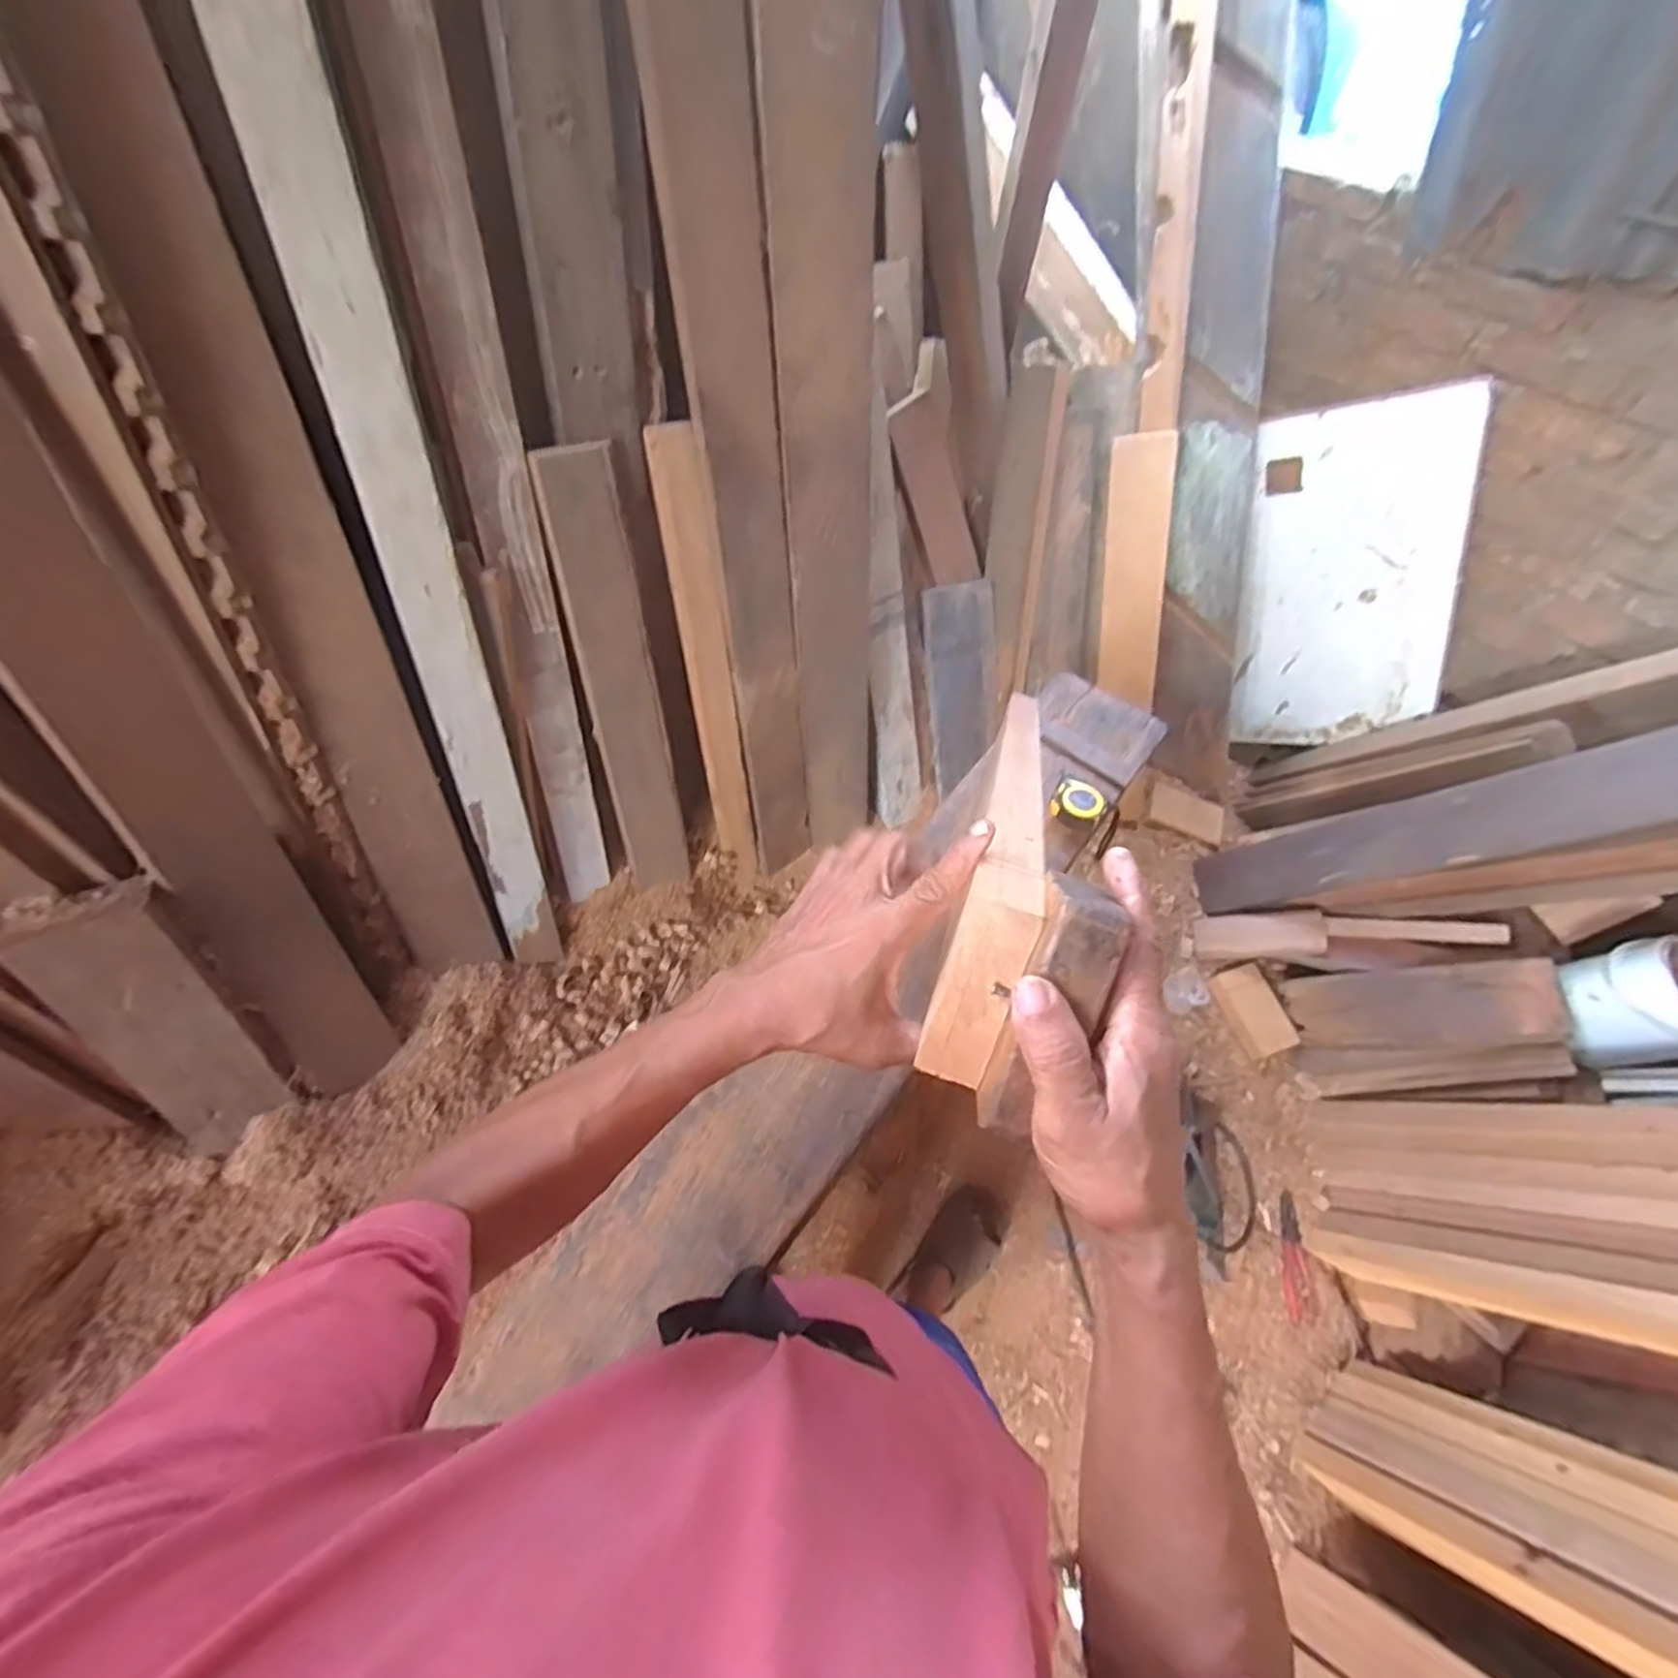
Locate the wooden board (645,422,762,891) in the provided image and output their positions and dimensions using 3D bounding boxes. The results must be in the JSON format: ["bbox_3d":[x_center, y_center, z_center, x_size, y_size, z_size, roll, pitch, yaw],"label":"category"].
[{"bbox_3d":[-0.202,-0.234,1.207,0.073,0.774,0.040,-8,39,-6],"label":"wooden board"}]

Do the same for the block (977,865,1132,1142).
[{"bbox_3d":[0.098,0.080,0.350,0.041,0.031,0.125,22,106,10],"label":"block"}]

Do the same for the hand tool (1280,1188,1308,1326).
[{"bbox_3d":[0.794,0.727,1.289,0.039,0.009,0.199,10,62,4],"label":"hand tool"}]

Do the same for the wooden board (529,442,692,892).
[{"bbox_3d":[-0.319,-0.201,1.115,0.110,0.689,0.027,-22,44,-24],"label":"wooden board"}]

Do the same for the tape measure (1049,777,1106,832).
[{"bbox_3d":[0.322,-0.047,0.996,0.067,0.025,0.065,21,64,9],"label":"tape measure"}]

